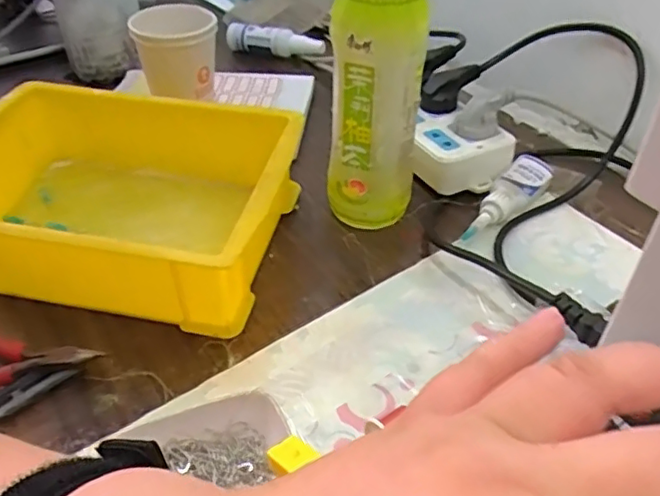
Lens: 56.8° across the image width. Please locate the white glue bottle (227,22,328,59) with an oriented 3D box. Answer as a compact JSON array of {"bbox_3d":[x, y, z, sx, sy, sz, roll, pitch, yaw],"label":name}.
[{"bbox_3d":[-0.063,-0.239,0.705,0.111,0.033,0.024,7,43,9],"label":"white glue bottle"}]

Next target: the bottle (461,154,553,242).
[{"bbox_3d":[0.148,-0.042,0.498,0.031,0.021,0.124,29,49,28],"label":"bottle"}]

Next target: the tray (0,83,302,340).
[{"bbox_3d":[-0.149,-0.038,0.454,0.240,0.083,0.185,10,43,11],"label":"tray"}]

